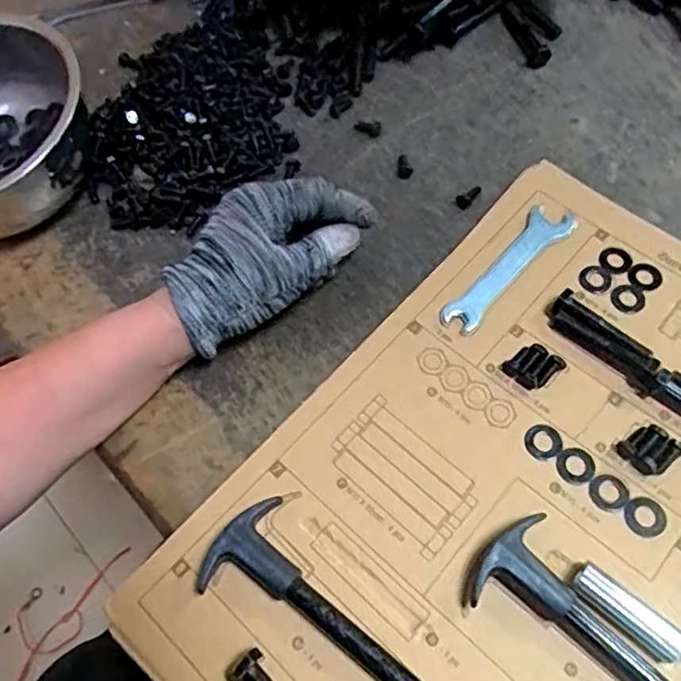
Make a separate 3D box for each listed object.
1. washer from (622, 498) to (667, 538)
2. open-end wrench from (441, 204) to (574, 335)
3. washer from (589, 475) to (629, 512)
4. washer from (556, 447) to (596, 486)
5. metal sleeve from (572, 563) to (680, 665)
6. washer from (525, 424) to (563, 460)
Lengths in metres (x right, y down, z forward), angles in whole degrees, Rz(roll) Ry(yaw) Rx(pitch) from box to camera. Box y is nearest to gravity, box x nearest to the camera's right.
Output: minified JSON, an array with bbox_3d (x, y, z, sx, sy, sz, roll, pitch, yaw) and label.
[{"bbox_3d":[0.155,0.089,0.306,0.020,0.004,0.020,-2,60,3],"label":"washer"},{"bbox_3d":[0.107,-0.046,0.382,0.028,0.004,0.113,36,68,21],"label":"open-end wrench"},{"bbox_3d":[0.139,0.078,0.313,0.019,0.004,0.019,-2,60,3],"label":"washer"},{"bbox_3d":[0.125,0.066,0.321,0.020,0.004,0.019,-29,62,-12],"label":"washer"},{"bbox_3d":[0.132,0.126,0.280,0.051,0.012,0.016,36,68,21],"label":"metal sleeve"},{"bbox_3d":[0.110,0.054,0.328,0.019,0.004,0.020,-2,60,3],"label":"washer"}]

